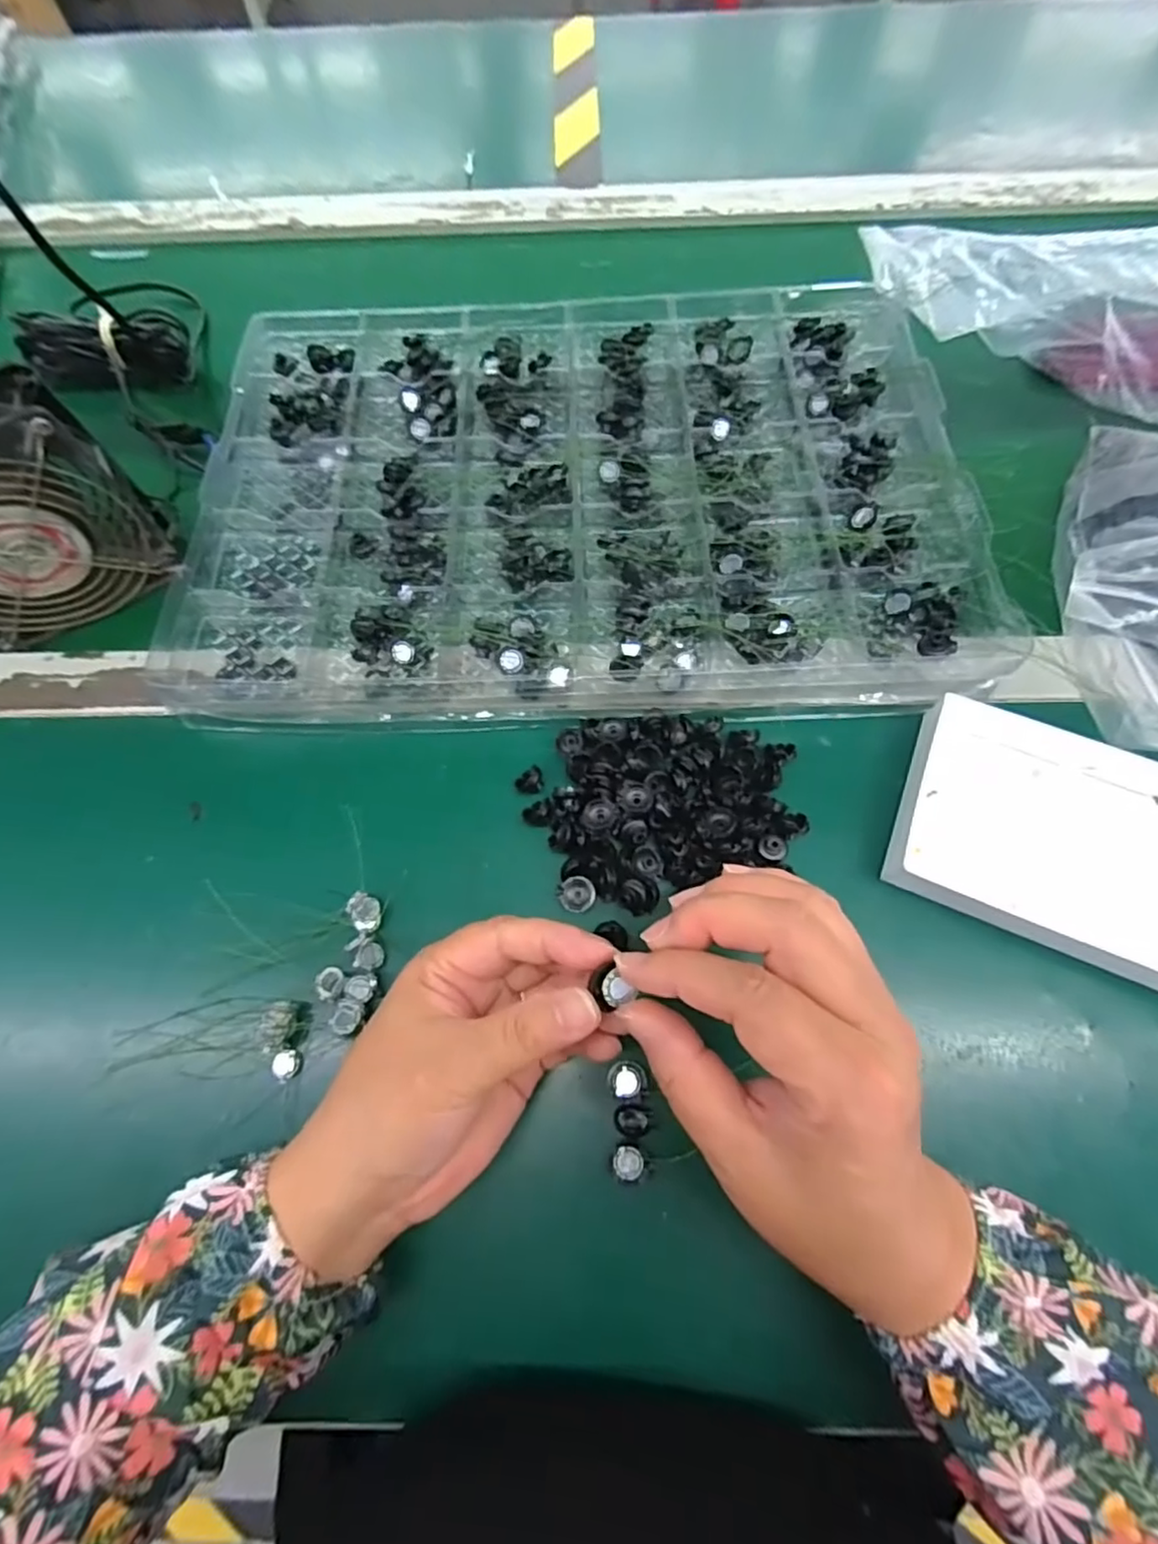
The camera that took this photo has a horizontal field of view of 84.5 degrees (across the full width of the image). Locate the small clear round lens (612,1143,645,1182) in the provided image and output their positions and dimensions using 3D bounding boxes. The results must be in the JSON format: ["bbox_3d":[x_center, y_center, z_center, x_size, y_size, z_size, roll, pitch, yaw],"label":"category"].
[{"bbox_3d":[0.020,0.163,0.266,0.013,0.008,0.013,-1,68,2],"label":"small clear round lens"}]

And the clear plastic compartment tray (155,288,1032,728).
[{"bbox_3d":[0.000,-0.177,0.384,0.436,0.028,0.306,-3,68,1],"label":"clear plastic compartment tray"}]

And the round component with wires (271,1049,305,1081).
[{"bbox_3d":[-0.131,0.131,0.286,0.014,0.004,0.012,-12,70,-2],"label":"round component with wires"}]

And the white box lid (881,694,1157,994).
[{"bbox_3d":[0.248,0.036,0.305,0.173,0.030,0.110,21,71,10],"label":"white box lid"}]

